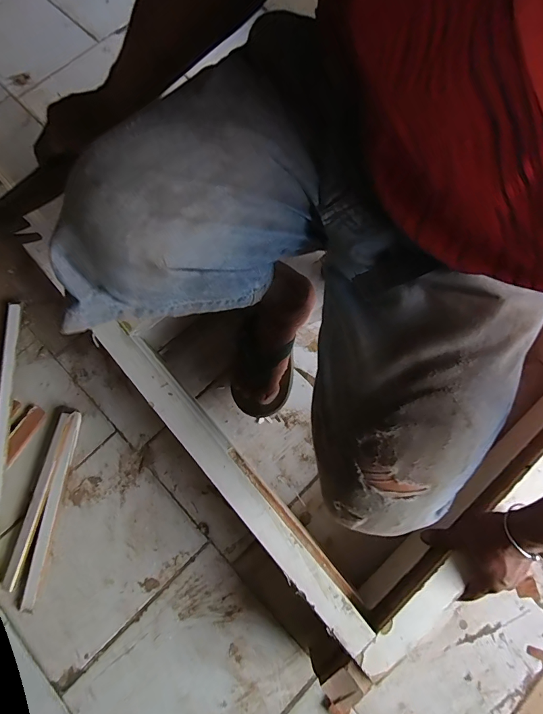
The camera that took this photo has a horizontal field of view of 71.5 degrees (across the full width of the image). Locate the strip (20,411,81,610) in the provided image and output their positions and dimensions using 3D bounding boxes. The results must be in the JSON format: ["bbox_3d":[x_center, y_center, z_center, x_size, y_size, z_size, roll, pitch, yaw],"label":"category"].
[{"bbox_3d":[-0.362,0.244,0.622,0.025,0.011,0.300,6,75,3],"label":"strip"}]

